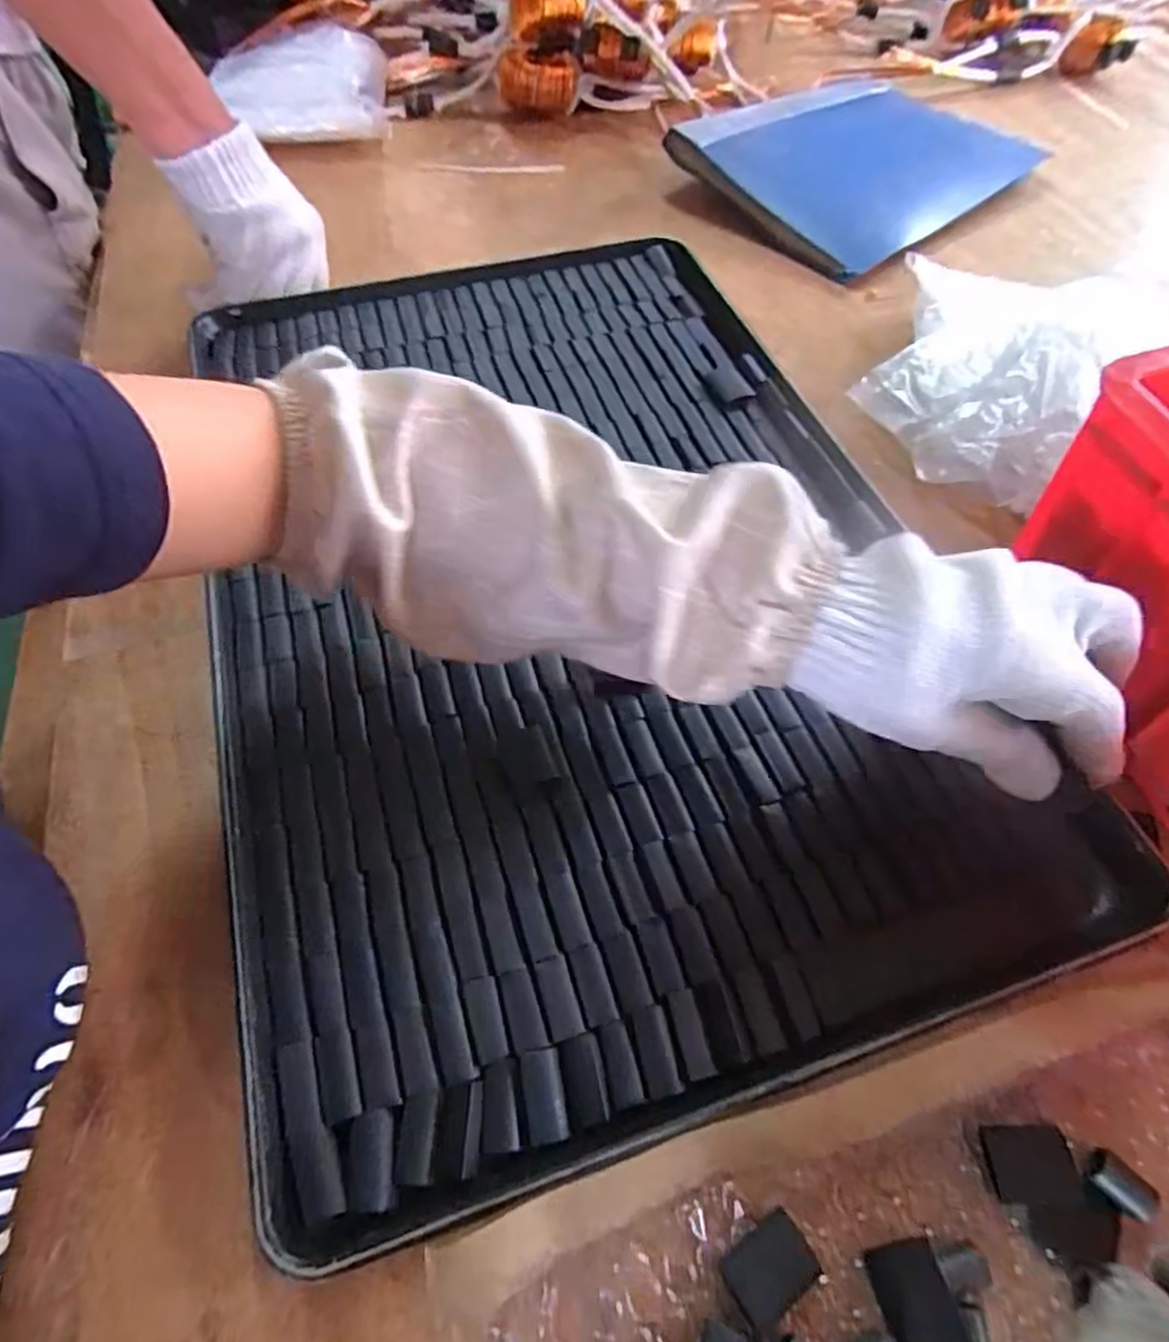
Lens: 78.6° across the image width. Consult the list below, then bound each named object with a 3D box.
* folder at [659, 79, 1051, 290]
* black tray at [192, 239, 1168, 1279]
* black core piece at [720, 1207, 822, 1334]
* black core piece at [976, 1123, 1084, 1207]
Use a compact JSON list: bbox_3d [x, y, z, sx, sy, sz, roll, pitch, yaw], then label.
[{"bbox_3d":[0.264,-0.490,0.686,0.294,0.045,0.233,-37,65,-21],"label":"folder"},{"bbox_3d":[-0.020,-0.074,0.425,0.392,0.022,0.591,-15,59,-10],"label":"black tray"},{"bbox_3d":[0.068,0.216,0.257,0.031,0.004,0.024,-28,62,-17],"label":"black core piece"},{"bbox_3d":[0.172,0.189,0.274,0.033,0.004,0.026,0,58,-1],"label":"black core piece"}]

